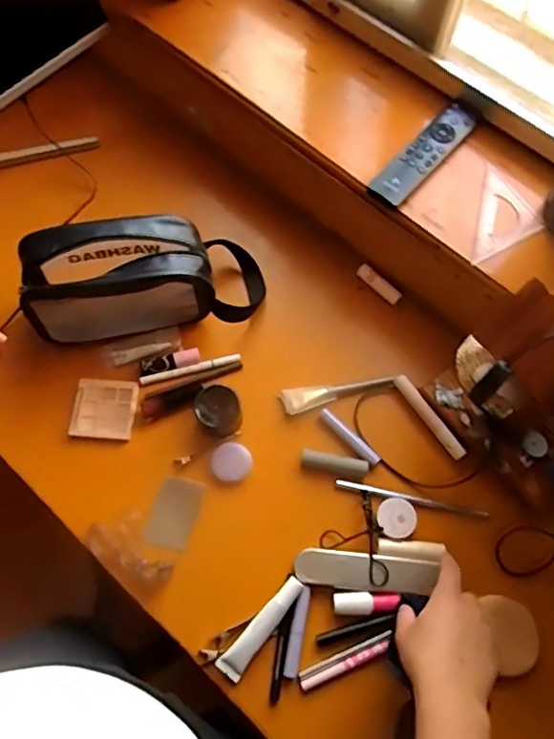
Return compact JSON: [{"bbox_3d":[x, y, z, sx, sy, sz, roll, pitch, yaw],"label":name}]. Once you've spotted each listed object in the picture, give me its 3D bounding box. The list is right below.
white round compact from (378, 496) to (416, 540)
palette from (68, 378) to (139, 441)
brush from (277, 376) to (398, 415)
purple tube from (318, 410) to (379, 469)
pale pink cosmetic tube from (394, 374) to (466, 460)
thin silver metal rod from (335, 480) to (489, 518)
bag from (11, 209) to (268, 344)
[{"bbox_3d":[0.131,0.165,0.631,0.042,0.022,0.042,0,68,0],"label":"white round compact"},{"bbox_3d":[-0.206,0.048,0.681,0.073,0.011,0.070,4,68,1],"label":"palette"},{"bbox_3d":[0.075,0.028,0.695,0.139,0.020,0.031,-11,69,-5],"label":"brush"},{"bbox_3d":[0.084,0.080,0.666,0.017,0.015,0.087,-41,74,-15],"label":"purple tube"},{"bbox_3d":[0.180,0.055,0.675,0.017,0.013,0.118,-30,71,-12],"label":"pale pink cosmetic tube"},{"bbox_3d":[0.153,0.145,0.645,0.171,0.013,0.013,12,69,5],"label":"thin silver metal rod"},{"bbox_3d":[-0.155,-0.111,0.672,0.263,0.119,0.103,-9,68,-4],"label":"bag"}]

